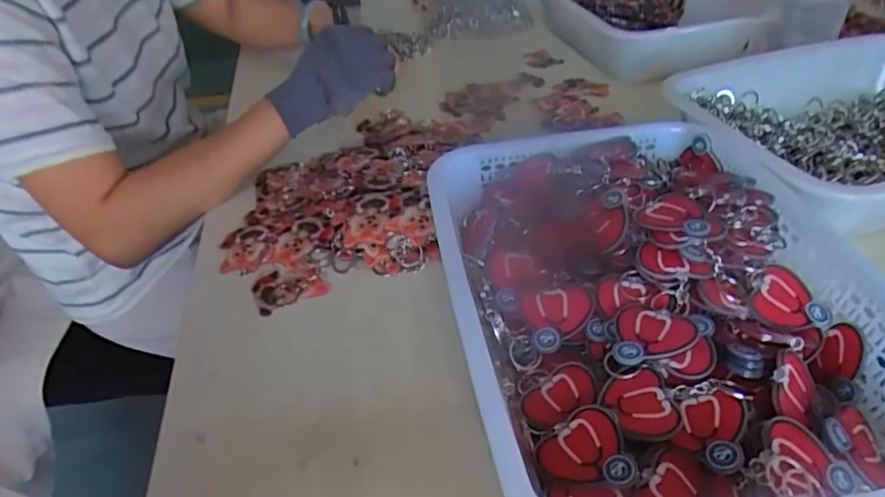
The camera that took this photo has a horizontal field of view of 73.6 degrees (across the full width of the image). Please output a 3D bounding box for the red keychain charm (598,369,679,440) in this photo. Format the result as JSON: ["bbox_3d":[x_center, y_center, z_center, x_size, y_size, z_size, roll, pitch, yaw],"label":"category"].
[{"bbox_3d":[0.119,0.096,0.359,0.037,0.009,0.044,-7,39,-4],"label":"red keychain charm"}]

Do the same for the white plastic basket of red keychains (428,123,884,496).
[{"bbox_3d":[0.145,0.037,0.414,0.266,0.075,0.352,-8,39,-5],"label":"white plastic basket of red keychains"}]

